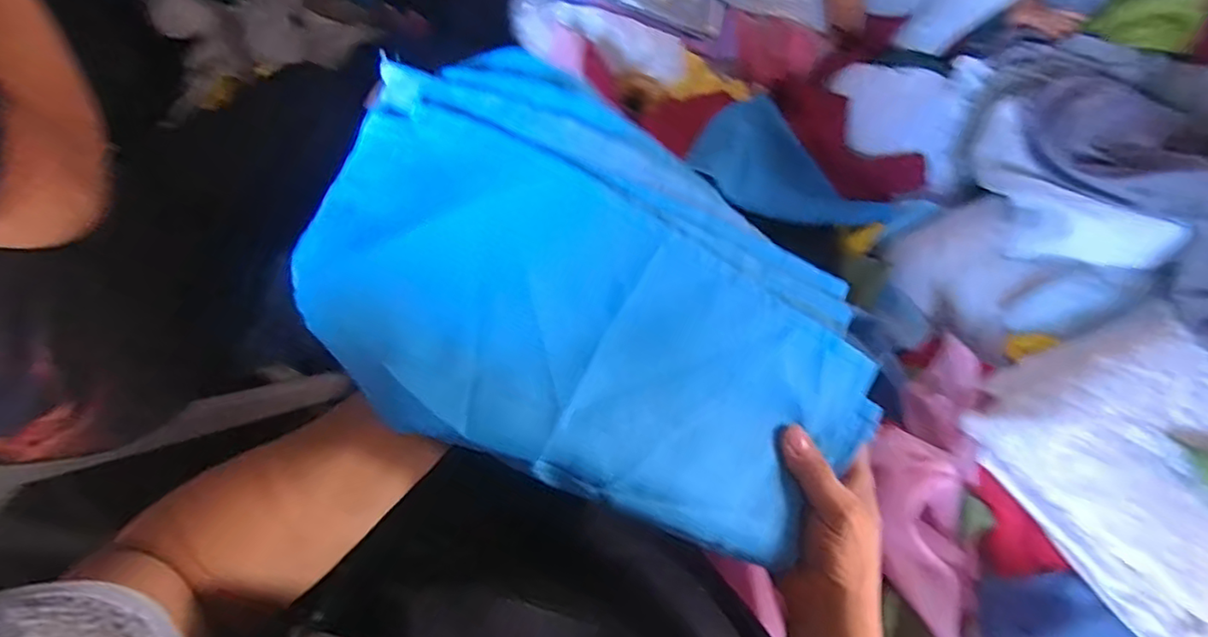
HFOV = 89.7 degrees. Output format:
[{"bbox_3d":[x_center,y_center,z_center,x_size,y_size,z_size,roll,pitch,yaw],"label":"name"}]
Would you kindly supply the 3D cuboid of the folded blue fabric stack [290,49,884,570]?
[{"bbox_3d":[0.002,-0.003,0.363,0.347,0.058,0.200,27,88,-10],"label":"folded blue fabric stack"}]

